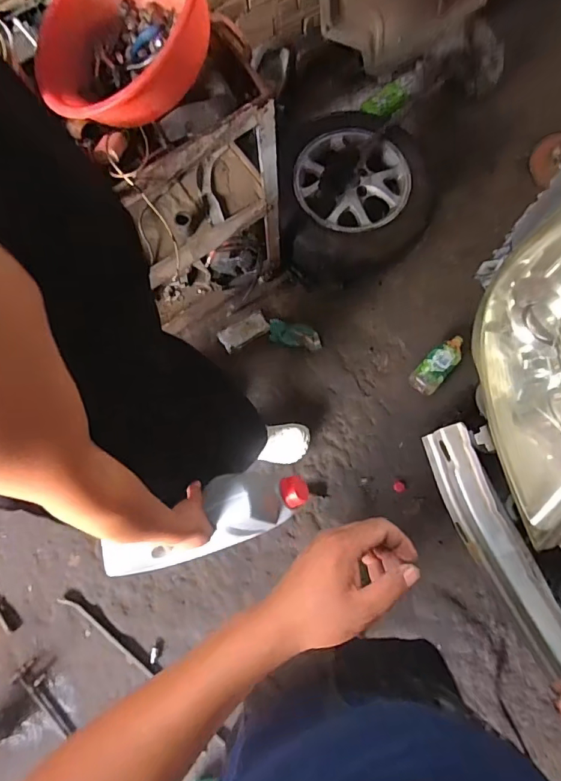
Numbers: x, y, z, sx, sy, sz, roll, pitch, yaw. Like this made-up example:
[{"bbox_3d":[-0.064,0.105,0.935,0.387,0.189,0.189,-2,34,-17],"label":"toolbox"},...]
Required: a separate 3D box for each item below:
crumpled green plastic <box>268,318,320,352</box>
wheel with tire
[{"bbox_3d":[0.050,-0.188,1.574,0.181,0.058,0.076,15,78,4],"label":"crumpled green plastic"},{"bbox_3d":[0.253,-0.639,1.551,0.485,0.199,0.516,0,77,0],"label":"wheel with tire"}]

